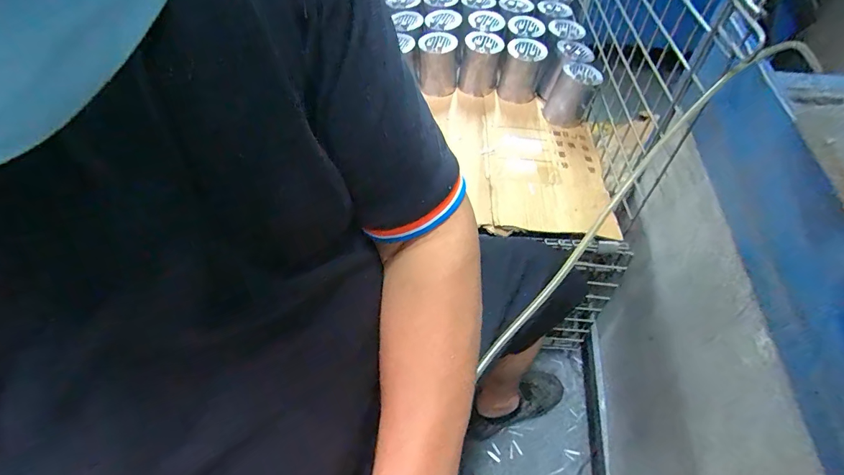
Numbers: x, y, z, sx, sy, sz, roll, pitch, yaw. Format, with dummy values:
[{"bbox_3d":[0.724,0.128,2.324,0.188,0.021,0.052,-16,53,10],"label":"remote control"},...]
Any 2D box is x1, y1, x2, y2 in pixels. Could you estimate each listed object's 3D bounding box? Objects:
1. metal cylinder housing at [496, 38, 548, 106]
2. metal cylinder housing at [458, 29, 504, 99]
[{"bbox_3d":[0.228,-0.376,0.938,0.092,0.130,0.075,12,54,11],"label":"metal cylinder housing"},{"bbox_3d":[0.138,-0.410,0.960,0.093,0.117,0.087,9,53,9],"label":"metal cylinder housing"}]

